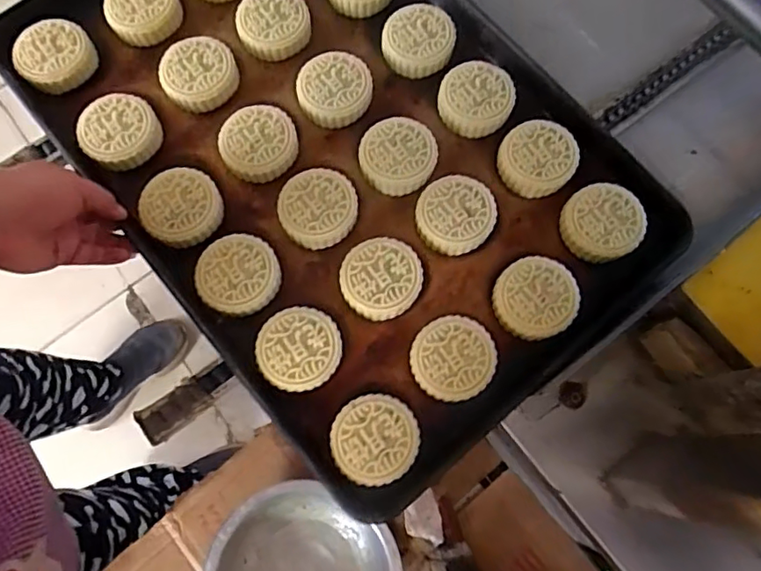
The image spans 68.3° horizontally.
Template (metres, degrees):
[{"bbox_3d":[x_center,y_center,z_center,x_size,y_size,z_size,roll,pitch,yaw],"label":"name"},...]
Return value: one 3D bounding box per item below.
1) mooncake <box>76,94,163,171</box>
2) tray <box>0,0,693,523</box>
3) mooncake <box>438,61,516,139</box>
[{"bbox_3d":[-0.245,-0.143,0.531,0.065,0.025,0.070,0,76,1],"label":"mooncake"},{"bbox_3d":[-0.052,-0.147,0.532,0.401,0.052,0.598,-40,79,-8],"label":"tray"},{"bbox_3d":[0.093,-0.180,0.542,0.068,0.023,0.068,0,76,1],"label":"mooncake"}]

